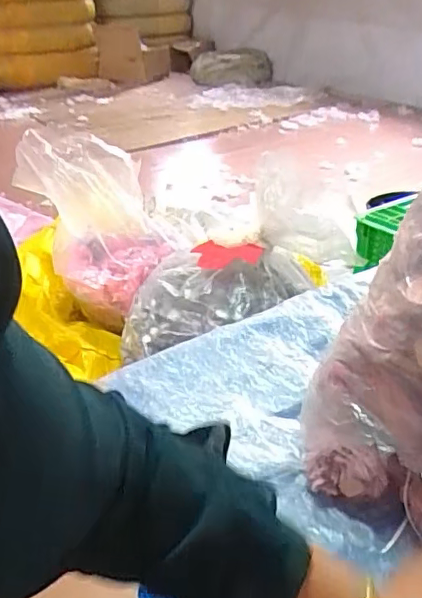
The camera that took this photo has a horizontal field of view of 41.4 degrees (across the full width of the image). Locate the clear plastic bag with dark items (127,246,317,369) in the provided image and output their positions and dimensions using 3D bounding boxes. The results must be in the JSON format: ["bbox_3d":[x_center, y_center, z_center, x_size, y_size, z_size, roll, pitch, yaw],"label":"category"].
[{"bbox_3d":[-0.002,-0.011,1.204,0.418,0.149,0.244,-18,30,6],"label":"clear plastic bag with dark items"}]

